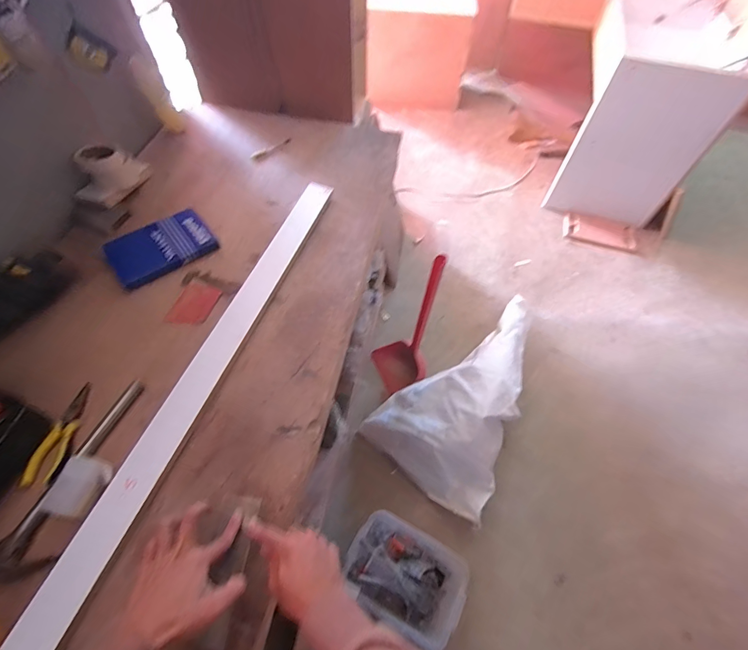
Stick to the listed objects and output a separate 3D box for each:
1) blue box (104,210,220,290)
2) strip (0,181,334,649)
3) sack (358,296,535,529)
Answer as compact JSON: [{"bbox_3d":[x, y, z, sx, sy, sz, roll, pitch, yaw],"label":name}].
[{"bbox_3d":[-0.480,-0.176,0.855,0.224,0.035,0.135,-30,63,-18],"label":"blue box"},{"bbox_3d":[-0.295,0.036,0.729,0.070,0.013,0.966,19,59,5],"label":"strip"},{"bbox_3d":[0.374,0.239,1.385,0.491,0.298,0.740,37,63,20],"label":"sack"}]

